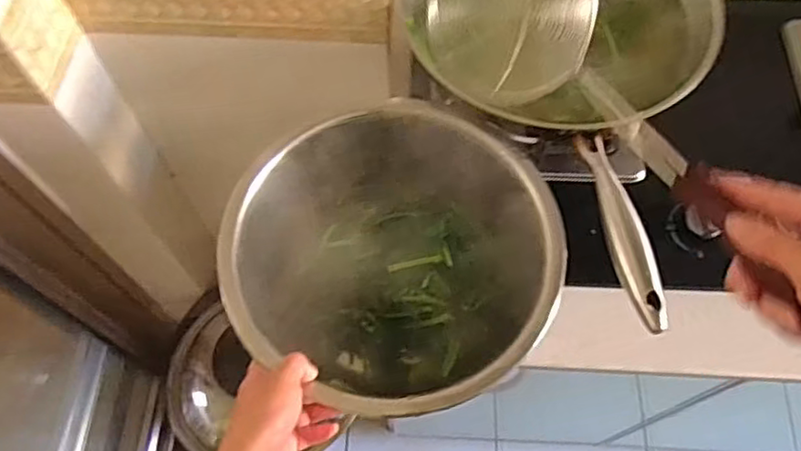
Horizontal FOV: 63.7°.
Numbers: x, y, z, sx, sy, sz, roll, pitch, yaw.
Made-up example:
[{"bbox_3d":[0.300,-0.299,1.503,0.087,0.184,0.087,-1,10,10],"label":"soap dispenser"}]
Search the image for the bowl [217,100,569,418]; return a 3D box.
[{"bbox_3d":[-0.007,0.039,0.622,0.292,0.115,0.277,0,65,0],"label":"bowl"}]

